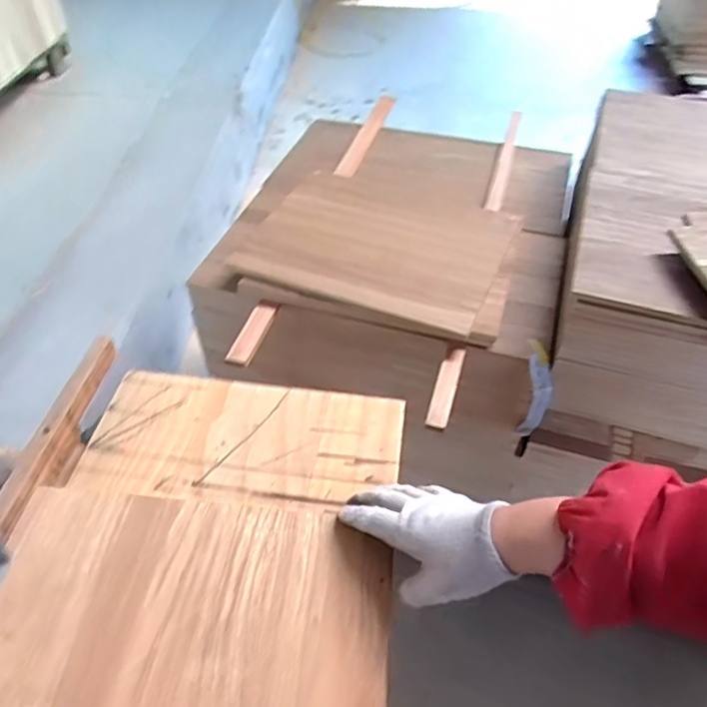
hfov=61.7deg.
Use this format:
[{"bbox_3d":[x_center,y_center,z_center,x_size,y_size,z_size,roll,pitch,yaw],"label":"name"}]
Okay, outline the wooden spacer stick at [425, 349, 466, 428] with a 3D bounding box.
[{"bbox_3d":[0.139,0.043,0.873,0.031,0.022,0.152,14,49,12],"label":"wooden spacer stick"}]

